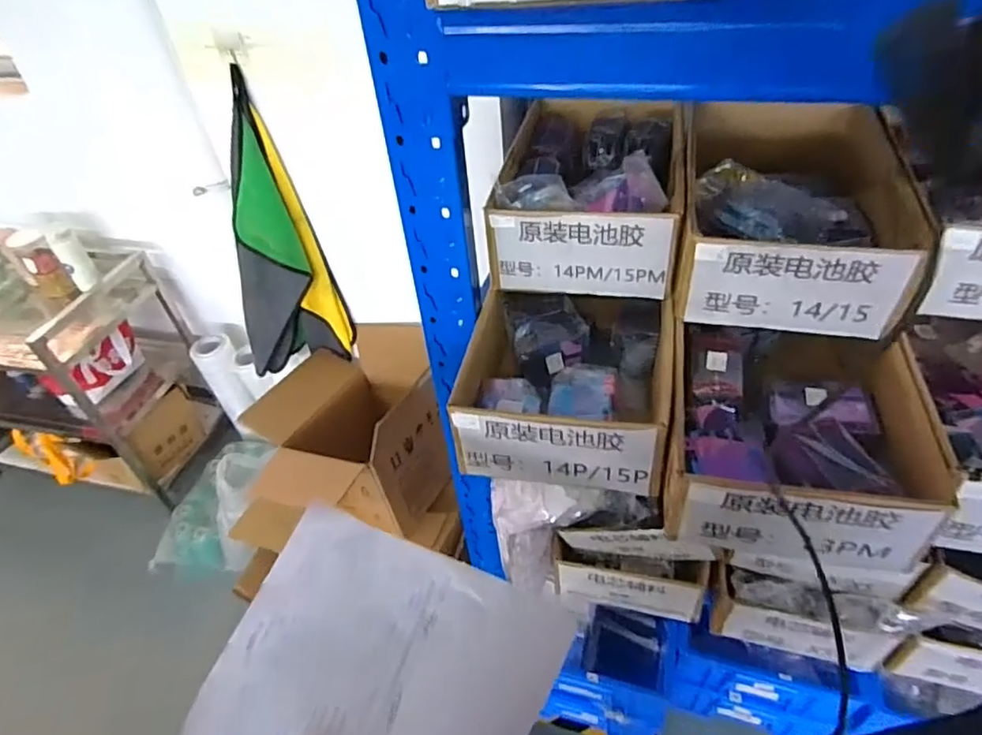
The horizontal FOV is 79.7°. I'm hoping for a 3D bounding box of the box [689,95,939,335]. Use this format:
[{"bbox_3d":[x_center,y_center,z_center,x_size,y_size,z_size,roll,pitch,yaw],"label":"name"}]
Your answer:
[{"bbox_3d":[0.353,-0.192,0.725,0.224,0.113,0.328,6,44,13],"label":"box"}]

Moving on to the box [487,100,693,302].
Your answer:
[{"bbox_3d":[0.143,-0.261,0.810,0.222,0.119,0.376,5,44,12],"label":"box"}]

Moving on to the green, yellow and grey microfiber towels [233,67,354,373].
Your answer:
[{"bbox_3d":[-0.466,-0.238,1.243,0.237,0.573,0.070,-17,44,-12],"label":"green, yellow and grey microfiber towels"}]

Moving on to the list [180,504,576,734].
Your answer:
[{"bbox_3d":[-0.071,0.245,0.453,0.249,0.032,0.203,29,55,-8],"label":"list"}]

